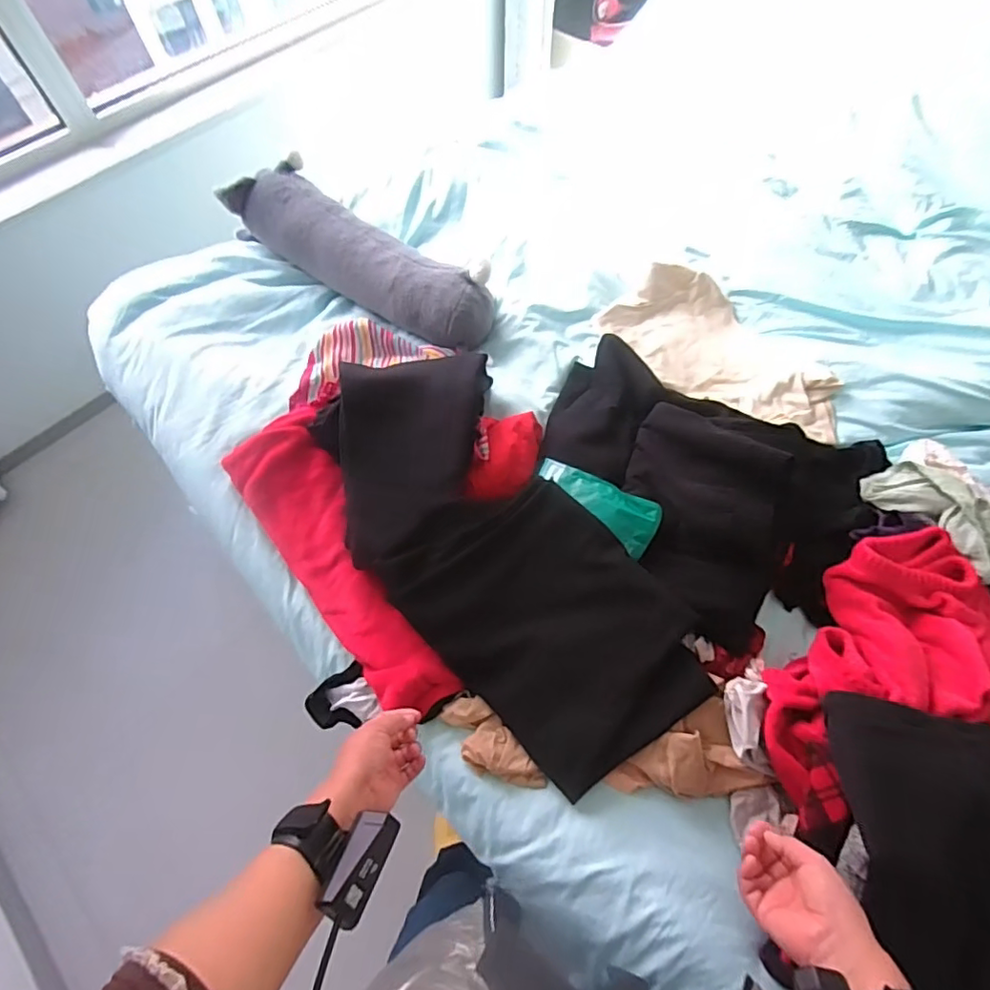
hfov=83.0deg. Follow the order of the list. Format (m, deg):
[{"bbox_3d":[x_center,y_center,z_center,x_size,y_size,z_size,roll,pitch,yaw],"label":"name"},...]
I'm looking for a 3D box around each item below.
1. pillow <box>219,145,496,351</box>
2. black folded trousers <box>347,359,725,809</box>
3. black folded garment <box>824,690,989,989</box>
[{"bbox_3d":[-0.251,-0.459,1.057,0.575,0.097,0.149,34,68,16],"label":"pillow"},{"bbox_3d":[-0.006,0.070,0.778,0.311,0.116,0.631,-31,67,-15],"label":"black folded trousers"},{"bbox_3d":[0.509,0.388,0.593,0.199,0.103,0.332,-4,63,-3],"label":"black folded garment"}]

